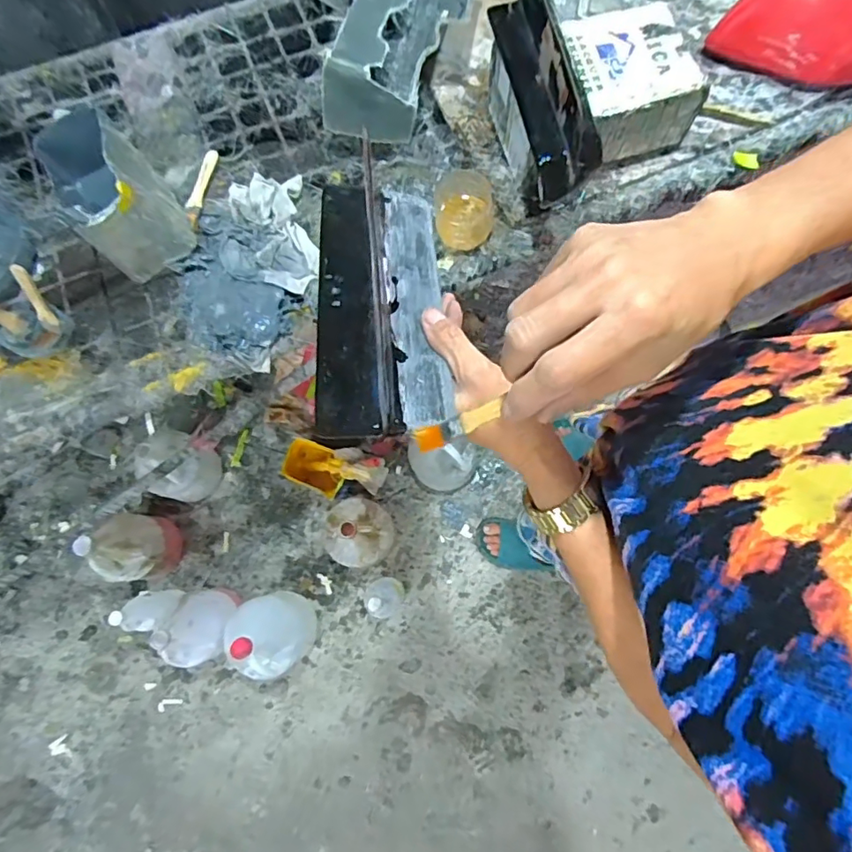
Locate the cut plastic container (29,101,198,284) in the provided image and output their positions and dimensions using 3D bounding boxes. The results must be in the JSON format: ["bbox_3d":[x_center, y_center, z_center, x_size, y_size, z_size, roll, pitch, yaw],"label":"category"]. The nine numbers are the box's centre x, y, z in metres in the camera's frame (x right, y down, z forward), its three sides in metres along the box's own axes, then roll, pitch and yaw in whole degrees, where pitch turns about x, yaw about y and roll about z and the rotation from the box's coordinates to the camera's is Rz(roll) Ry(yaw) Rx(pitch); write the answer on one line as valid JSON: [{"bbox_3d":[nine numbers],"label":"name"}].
[{"bbox_3d":[-0.406,-0.304,0.710,0.124,0.139,0.188,-40,79,-7],"label":"cut plastic container"}]

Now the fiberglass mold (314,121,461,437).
[{"bbox_3d":[-0.036,-0.114,0.402,0.088,0.016,0.267,-4,61,-1],"label":"fiberglass mold"}]

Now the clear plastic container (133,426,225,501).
[{"bbox_3d":[-0.622,0.092,1.311,0.152,0.284,0.151,0,77,2],"label":"clear plastic container"}]

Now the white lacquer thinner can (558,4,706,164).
[{"bbox_3d":[0.265,-0.461,0.734,0.156,0.105,0.164,-18,75,-4],"label":"white lacquer thinner can"}]

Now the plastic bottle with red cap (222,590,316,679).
[{"bbox_3d":[-0.357,0.466,1.201,0.156,0.315,0.163,-1,75,0],"label":"plastic bottle with red cap"}]

